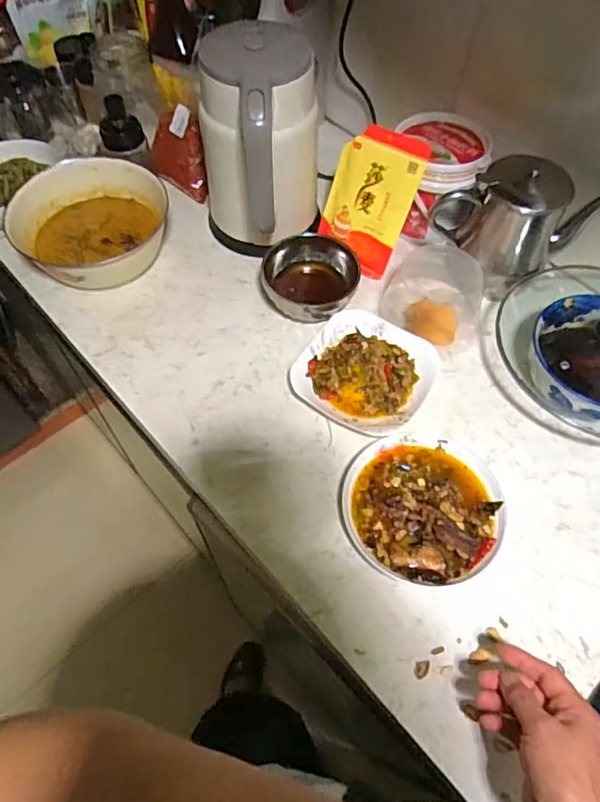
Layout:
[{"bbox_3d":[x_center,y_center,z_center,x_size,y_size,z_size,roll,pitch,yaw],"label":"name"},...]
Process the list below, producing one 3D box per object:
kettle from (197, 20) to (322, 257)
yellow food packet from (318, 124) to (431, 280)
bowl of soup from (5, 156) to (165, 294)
[{"bbox_3d":[-0.047,-0.302,0.675,0.142,0.235,0.167,-6,60,-4],"label":"kettle"},{"bbox_3d":[0.092,-0.269,0.722,0.123,0.177,0.017,30,29,24],"label":"yellow food packet"},{"bbox_3d":[-0.273,-0.236,0.720,0.206,0.078,0.164,-28,64,-16],"label":"bowl of soup"}]

